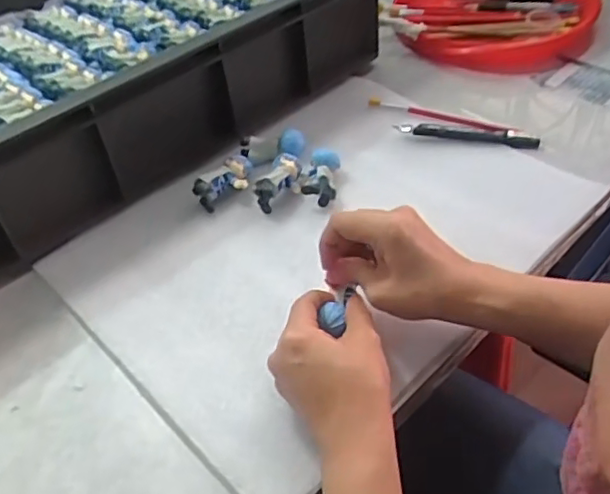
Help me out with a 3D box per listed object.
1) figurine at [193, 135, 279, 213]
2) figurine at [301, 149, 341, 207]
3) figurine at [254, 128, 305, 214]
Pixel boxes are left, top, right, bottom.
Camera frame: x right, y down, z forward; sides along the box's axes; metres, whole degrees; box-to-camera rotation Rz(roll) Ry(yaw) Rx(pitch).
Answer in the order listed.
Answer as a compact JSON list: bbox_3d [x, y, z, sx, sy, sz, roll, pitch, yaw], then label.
[{"bbox_3d":[-0.063,-0.074,0.589,0.034,0.026,0.101,19,50,23],"label":"figurine"},{"bbox_3d":[0.017,-0.066,0.576,0.028,0.020,0.067,3,45,9],"label":"figurine"},{"bbox_3d":[-0.019,-0.077,0.583,0.031,0.031,0.099,6,46,12],"label":"figurine"}]

